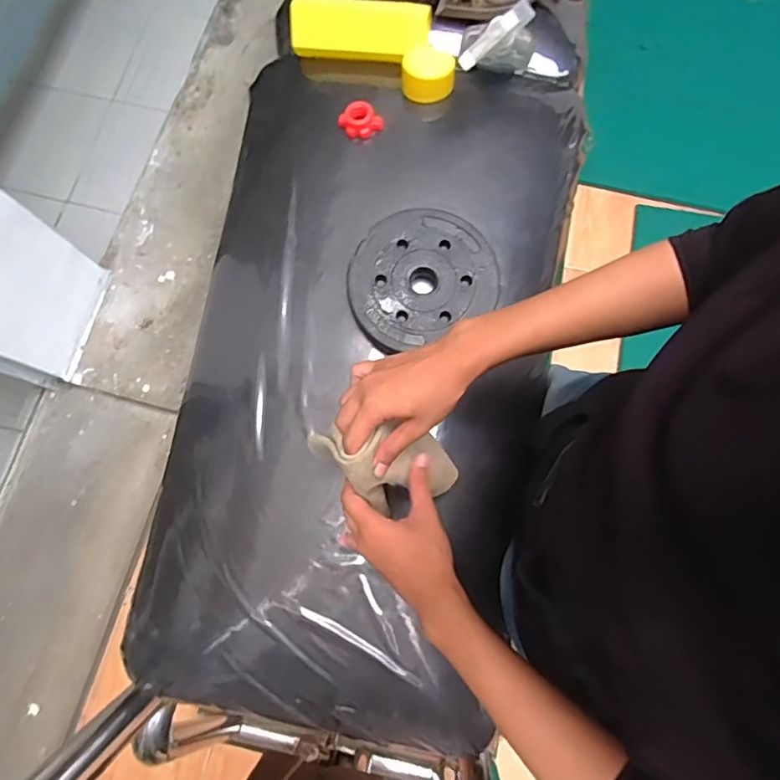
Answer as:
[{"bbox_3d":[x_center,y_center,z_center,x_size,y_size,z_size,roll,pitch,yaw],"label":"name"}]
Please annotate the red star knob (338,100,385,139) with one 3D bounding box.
[{"bbox_3d":[-0.036,-0.339,0.673,0.048,0.020,0.041,40,80,11],"label":"red star knob"}]

